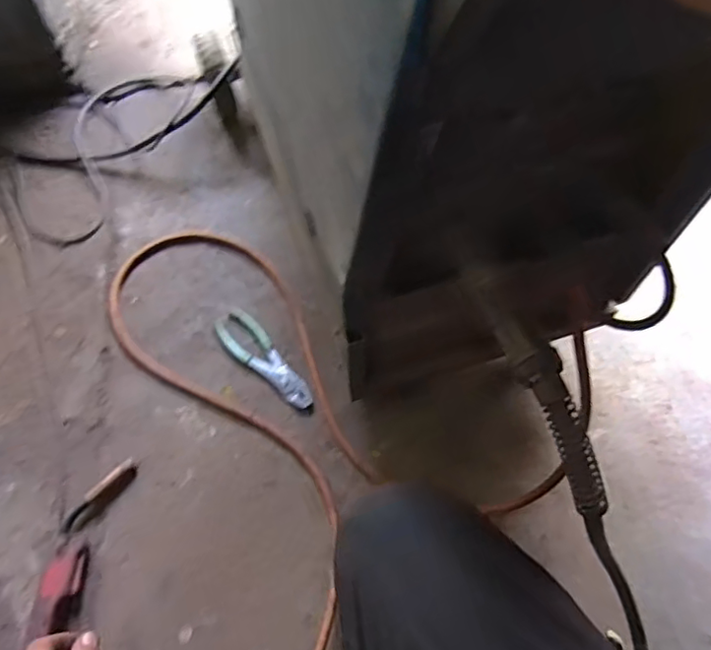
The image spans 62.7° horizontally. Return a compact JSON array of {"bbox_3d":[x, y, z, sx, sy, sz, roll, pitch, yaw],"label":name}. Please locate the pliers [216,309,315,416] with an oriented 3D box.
[{"bbox_3d":[-0.131,0.052,0.867,0.058,0.011,0.203,-41,72,-17],"label":"pliers"}]

